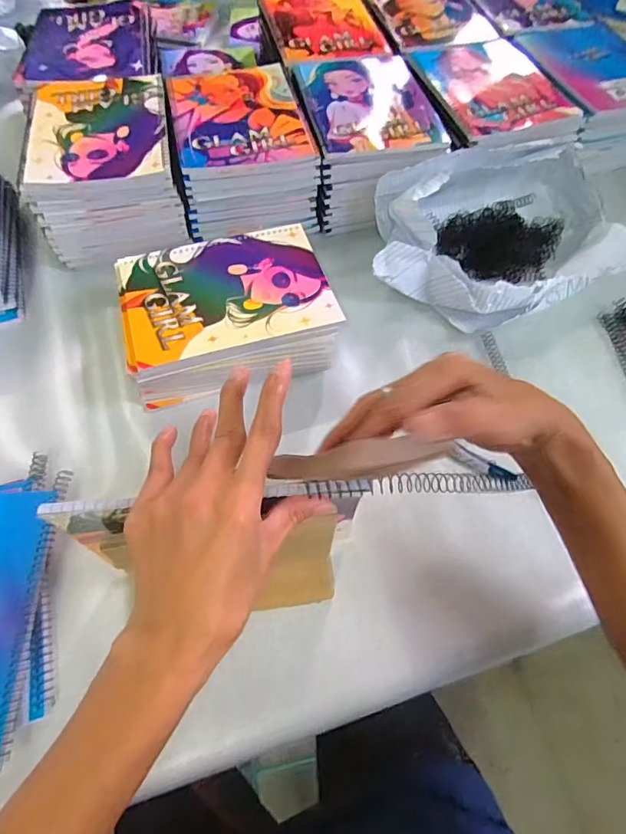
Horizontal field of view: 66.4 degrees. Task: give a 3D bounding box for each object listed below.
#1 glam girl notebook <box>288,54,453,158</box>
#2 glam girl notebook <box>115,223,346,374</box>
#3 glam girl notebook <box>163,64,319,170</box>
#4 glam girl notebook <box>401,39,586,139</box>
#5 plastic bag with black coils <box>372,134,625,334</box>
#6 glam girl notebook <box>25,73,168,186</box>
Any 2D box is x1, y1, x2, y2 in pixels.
[{"bbox_3d":[0.064,-0.389,0.588,0.155,0.010,0.204,-9,61,-9],"label":"glam girl notebook"},{"bbox_3d":[-0.087,-0.127,0.477,0.200,0.006,0.144,-15,60,-10],"label":"glam girl notebook"},{"bbox_3d":[-0.090,-0.359,0.565,0.150,0.008,0.193,-10,61,-9],"label":"glam girl notebook"},{"bbox_3d":[0.227,-0.434,0.616,0.162,0.013,0.205,-11,61,-10],"label":"glam girl notebook"},{"bbox_3d":[0.223,-0.218,0.557,0.299,0.111,0.198,-19,63,-14],"label":"plastic bag with black coils"},{"bbox_3d":[-0.242,-0.329,0.542,0.147,0.013,0.185,-9,61,-9],"label":"glam girl notebook"}]

